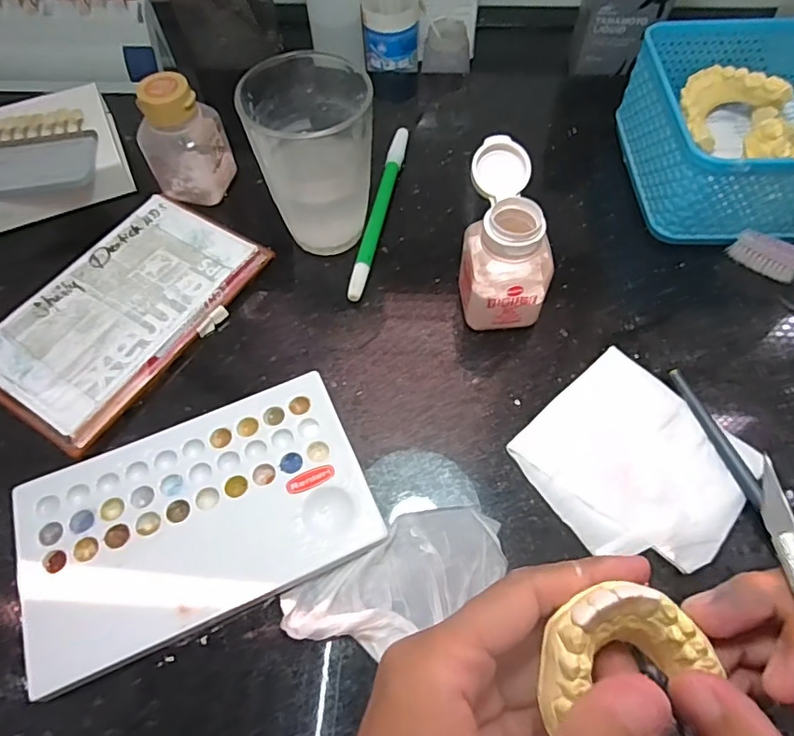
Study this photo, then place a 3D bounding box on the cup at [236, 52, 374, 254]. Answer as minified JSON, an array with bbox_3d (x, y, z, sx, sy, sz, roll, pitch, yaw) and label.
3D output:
[{"bbox_3d":[-0.046,-0.116,0.311,0.065,0.089,0.067,-1,62,1],"label":"cup"}]

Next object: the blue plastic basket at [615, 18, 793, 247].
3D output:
[{"bbox_3d":[0.219,-0.147,0.338,0.132,0.063,0.133,-4,62,0],"label":"blue plastic basket"}]

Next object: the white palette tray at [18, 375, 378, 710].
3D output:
[{"bbox_3d":[-0.091,0.068,0.252,0.151,0.013,0.093,-23,63,-10],"label":"white palette tray"}]

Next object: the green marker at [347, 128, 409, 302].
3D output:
[{"bbox_3d":[-0.010,-0.102,0.348,0.010,0.009,0.143,10,62,7],"label":"green marker"}]

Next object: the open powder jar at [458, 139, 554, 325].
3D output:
[{"bbox_3d":[0.058,-0.066,0.289,0.046,0.075,0.066,4,62,4],"label":"open powder jar"}]

